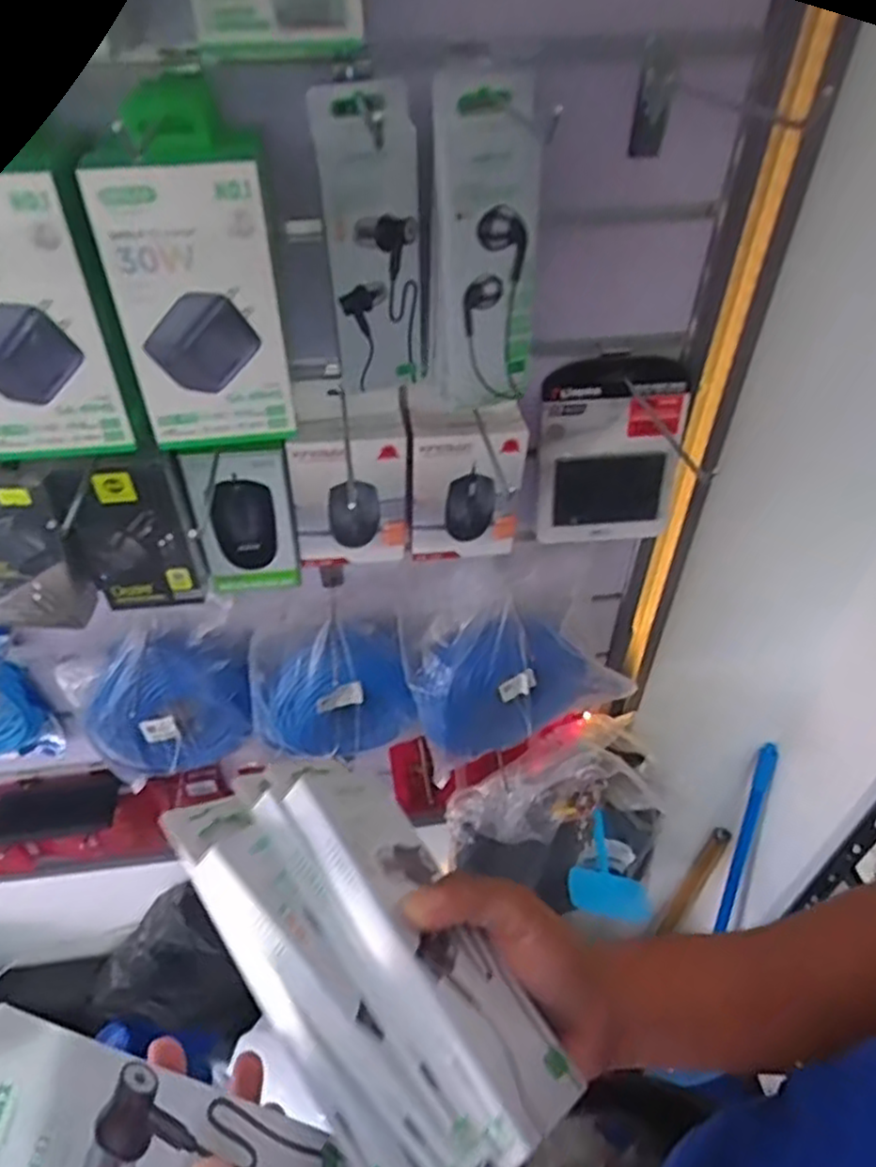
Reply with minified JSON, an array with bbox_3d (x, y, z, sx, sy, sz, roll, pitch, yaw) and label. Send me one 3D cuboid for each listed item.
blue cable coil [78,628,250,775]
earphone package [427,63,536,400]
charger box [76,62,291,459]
[{"bbox_3d":[-0.281,0.124,0.750,0.170,0.183,0.049,-1,45,-3],"label":"blue cable coil"},{"bbox_3d":[0.030,-0.203,0.462,0.068,0.201,0.028,3,52,0],"label":"earphone package"},{"bbox_3d":[-0.138,-0.172,0.423,0.087,0.191,0.033,-5,45,-6],"label":"charger box"}]

